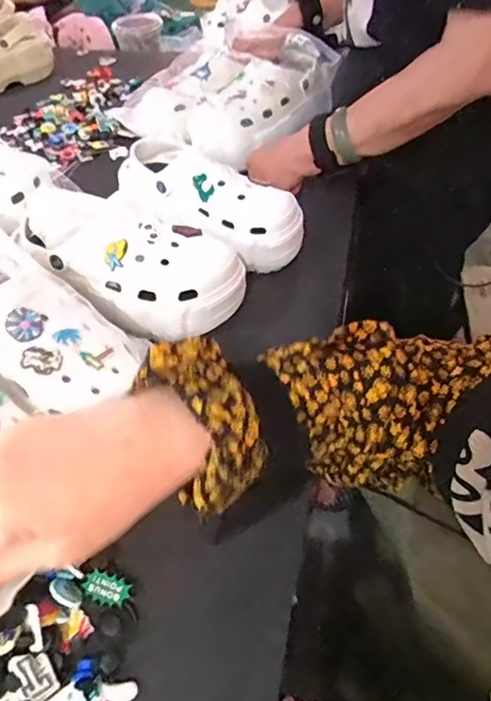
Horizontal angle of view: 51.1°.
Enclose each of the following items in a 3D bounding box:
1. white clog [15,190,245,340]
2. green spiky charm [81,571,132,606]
[{"bbox_3d":[-0.120,-0.091,0.526,0.219,0.093,0.091,12,49,15],"label":"white clog"},{"bbox_3d":[-0.098,0.167,0.361,0.033,0.004,0.019,20,60,7],"label":"green spiky charm"}]

